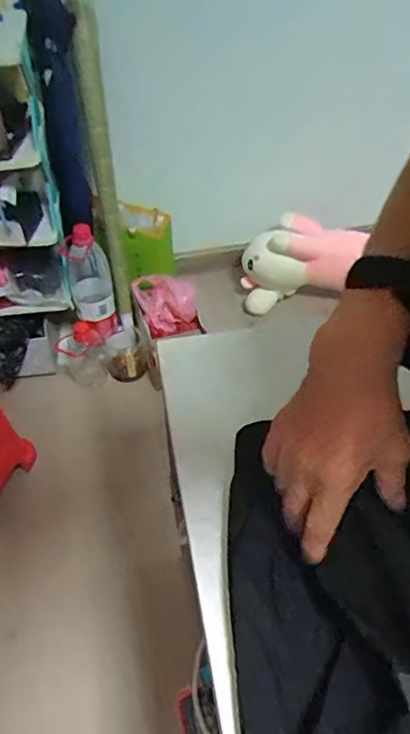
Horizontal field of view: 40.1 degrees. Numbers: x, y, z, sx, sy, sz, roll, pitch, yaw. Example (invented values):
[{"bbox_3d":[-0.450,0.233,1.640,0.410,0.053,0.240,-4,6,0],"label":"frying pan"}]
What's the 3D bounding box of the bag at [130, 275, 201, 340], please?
[{"bbox_3d":[-0.090,-0.143,1.260,0.127,0.109,0.112,-8,44,-9],"label":"bag"}]

